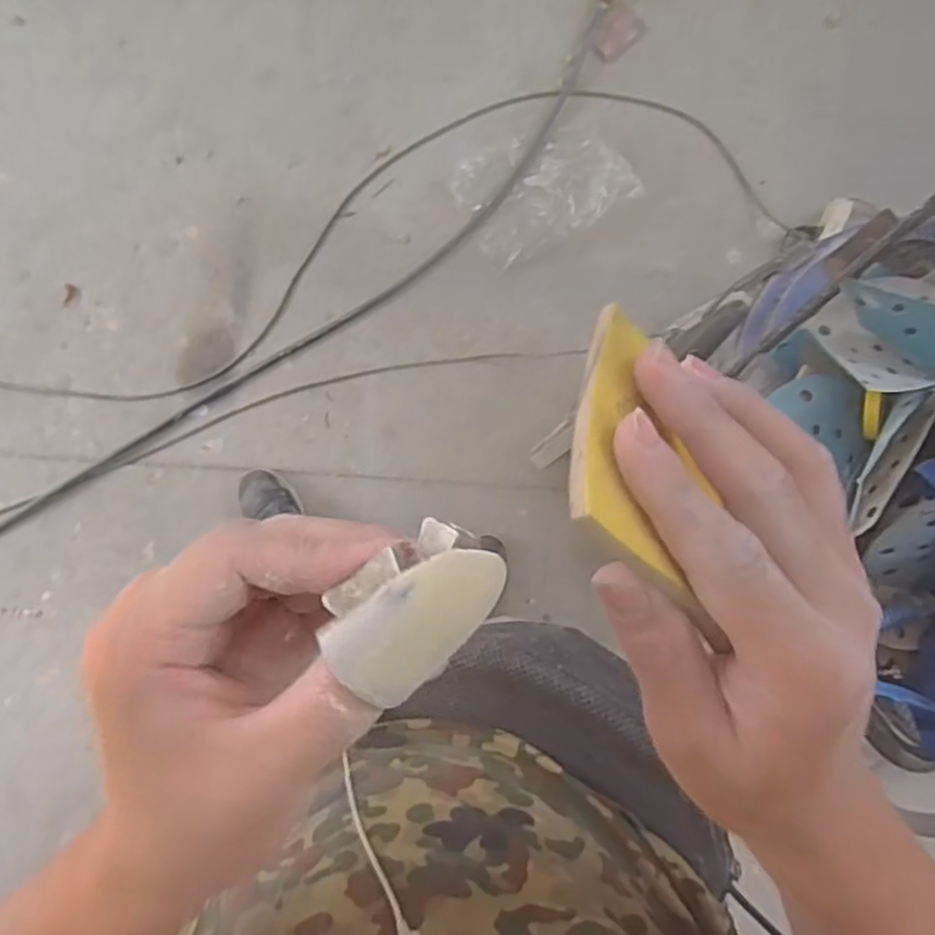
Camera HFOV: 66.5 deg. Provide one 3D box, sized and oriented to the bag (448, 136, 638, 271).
[{"bbox_3d":[0.142,-0.531,1.340,0.298,0.061,0.209,-25,90,0],"label":"bag"}]

